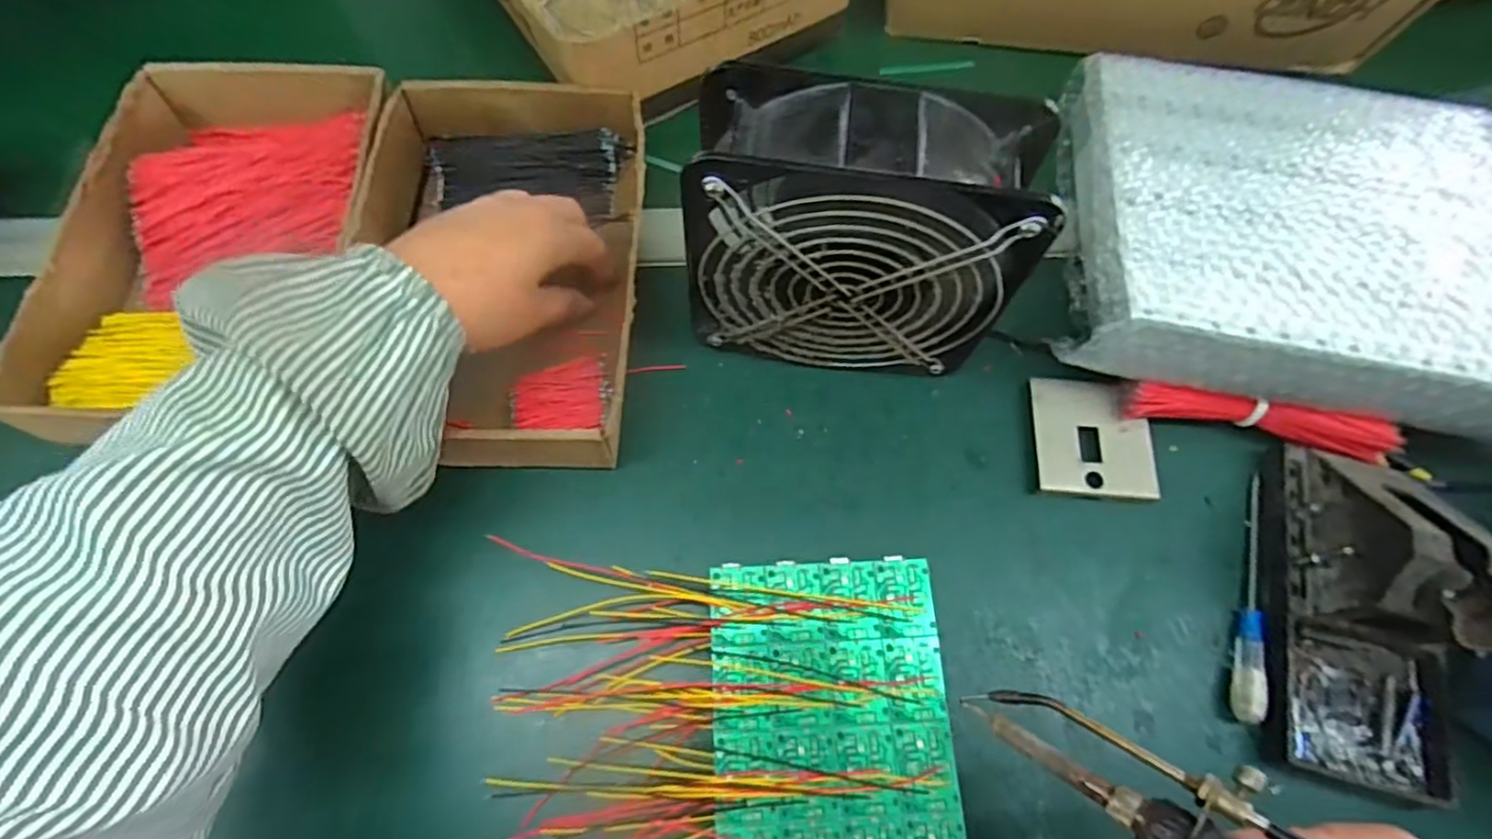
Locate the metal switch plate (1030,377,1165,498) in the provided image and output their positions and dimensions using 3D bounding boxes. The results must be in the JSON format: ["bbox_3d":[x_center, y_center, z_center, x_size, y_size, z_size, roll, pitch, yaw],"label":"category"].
[{"bbox_3d":[0.189,0.010,0.366,0.064,0.005,0.062,5,69,-3],"label":"metal switch plate"}]

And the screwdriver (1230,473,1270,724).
[{"bbox_3d":[0.254,0.085,0.340,0.012,0.015,0.126,18,68,5],"label":"screwdriver"}]

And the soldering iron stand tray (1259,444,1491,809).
[{"bbox_3d":[0.299,0.087,0.311,0.081,0.070,0.154,16,68,4],"label":"soldering iron stand tray"}]

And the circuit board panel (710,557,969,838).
[{"bbox_3d":[0.038,0.148,0.284,0.101,0.004,0.172,-2,68,-2],"label":"circuit board panel"}]

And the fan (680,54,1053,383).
[{"bbox_3d":[0.049,-0.081,0.325,0.144,0.151,0.056,9,68,1],"label":"fan"}]

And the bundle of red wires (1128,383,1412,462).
[{"bbox_3d":[0.274,0.000,0.358,0.139,0.035,0.019,10,68,1],"label":"bundle of red wires"}]

